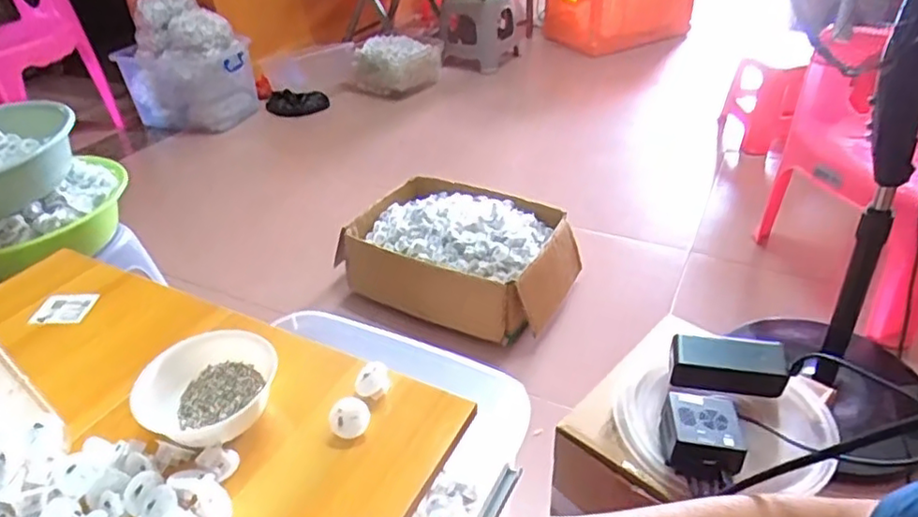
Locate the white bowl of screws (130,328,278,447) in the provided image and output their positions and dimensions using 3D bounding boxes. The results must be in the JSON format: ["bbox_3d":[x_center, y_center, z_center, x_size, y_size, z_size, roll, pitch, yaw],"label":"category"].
[{"bbox_3d":[-0.217,0.113,0.551,0.099,0.048,0.113,24,43,33],"label":"white bowl of screws"}]

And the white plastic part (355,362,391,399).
[{"bbox_3d":[-0.080,0.111,0.575,0.030,0.019,0.030,-2,35,2],"label":"white plastic part"}]

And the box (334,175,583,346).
[{"bbox_3d":[-0.002,-0.008,1.402,0.489,0.187,0.292,15,39,24],"label":"box"}]

